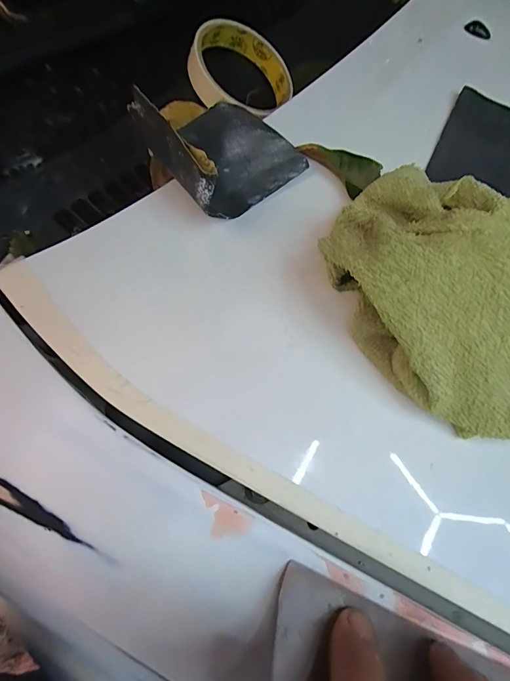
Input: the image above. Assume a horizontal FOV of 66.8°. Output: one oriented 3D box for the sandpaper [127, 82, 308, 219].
[{"bbox_3d":[-0.020,-0.106,0.213,0.065,0.043,0.090,36,61,19],"label":"sandpaper"}]

